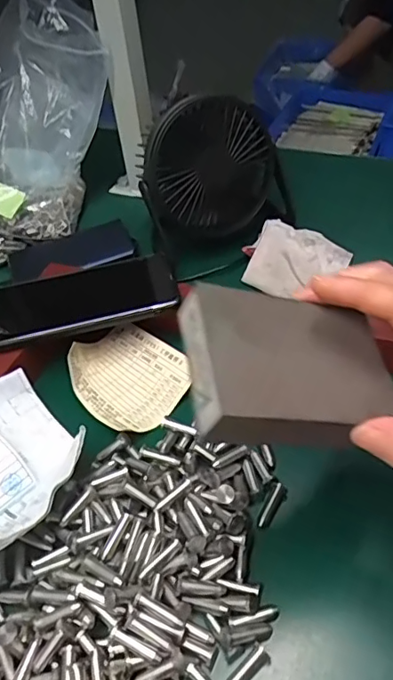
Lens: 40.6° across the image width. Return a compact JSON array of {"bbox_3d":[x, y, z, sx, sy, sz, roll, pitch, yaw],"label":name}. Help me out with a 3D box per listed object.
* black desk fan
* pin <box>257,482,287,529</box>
[{"bbox_3d":[0.018,-0.174,0.524,0.145,0.124,0.077,-15,46,-8],"label":"black desk fan"},{"bbox_3d":[0.049,0.109,0.349,0.009,0.011,0.030,22,68,26],"label":"pin"}]

